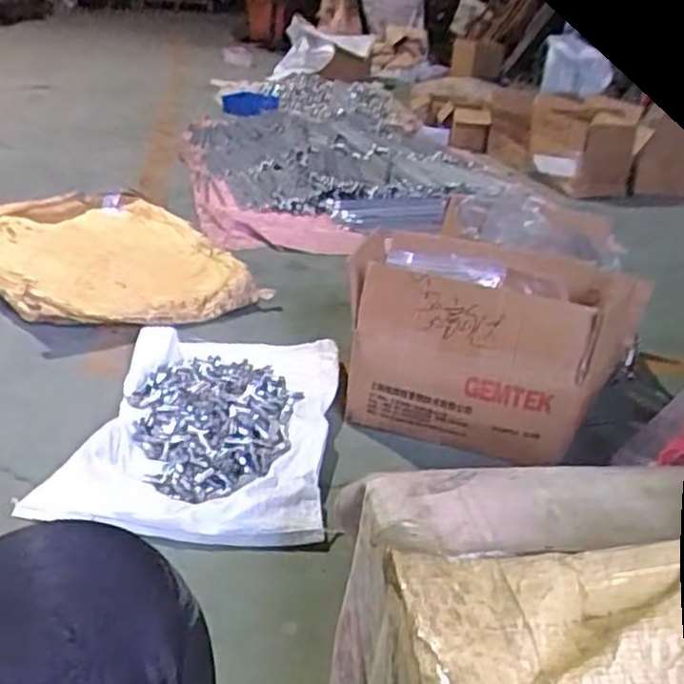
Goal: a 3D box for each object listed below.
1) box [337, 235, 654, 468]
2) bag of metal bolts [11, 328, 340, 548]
[{"bbox_3d":[0.240,-0.002,1.206,0.423,0.252,0.309,14,28,17],"label":"box"},{"bbox_3d":[-0.199,0.115,1.142,0.361,0.040,0.547,5,27,0],"label":"bag of metal bolts"}]

